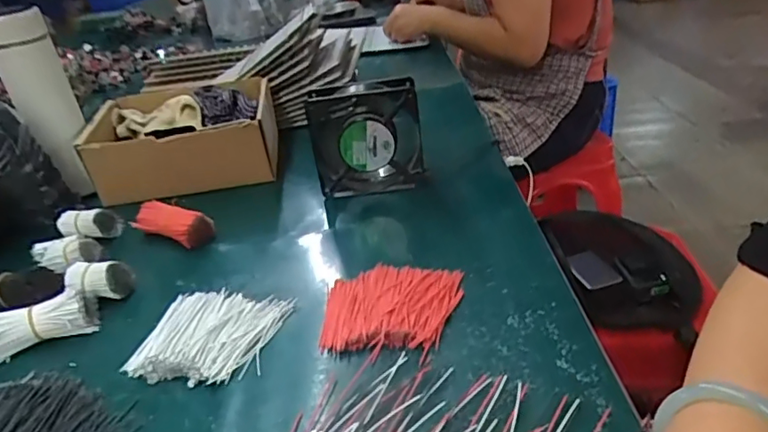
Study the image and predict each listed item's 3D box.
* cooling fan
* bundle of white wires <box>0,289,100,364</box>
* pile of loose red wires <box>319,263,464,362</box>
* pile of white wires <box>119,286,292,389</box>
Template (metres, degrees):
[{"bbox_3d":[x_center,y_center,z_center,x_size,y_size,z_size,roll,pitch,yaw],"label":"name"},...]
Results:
[{"bbox_3d":[-0.016,-0.078,0.615,0.117,0.130,0.031,-10,30,-7],"label":"cooling fan"},{"bbox_3d":[-0.293,0.091,0.471,0.094,0.037,0.035,-19,32,-21],"label":"bundle of white wires"},{"bbox_3d":[0.004,0.073,0.461,0.107,0.014,0.100,2,31,14],"label":"pile of loose red wires"},{"bbox_3d":[-0.140,0.095,0.460,0.104,0.020,0.099,1,30,14],"label":"pile of white wires"}]

